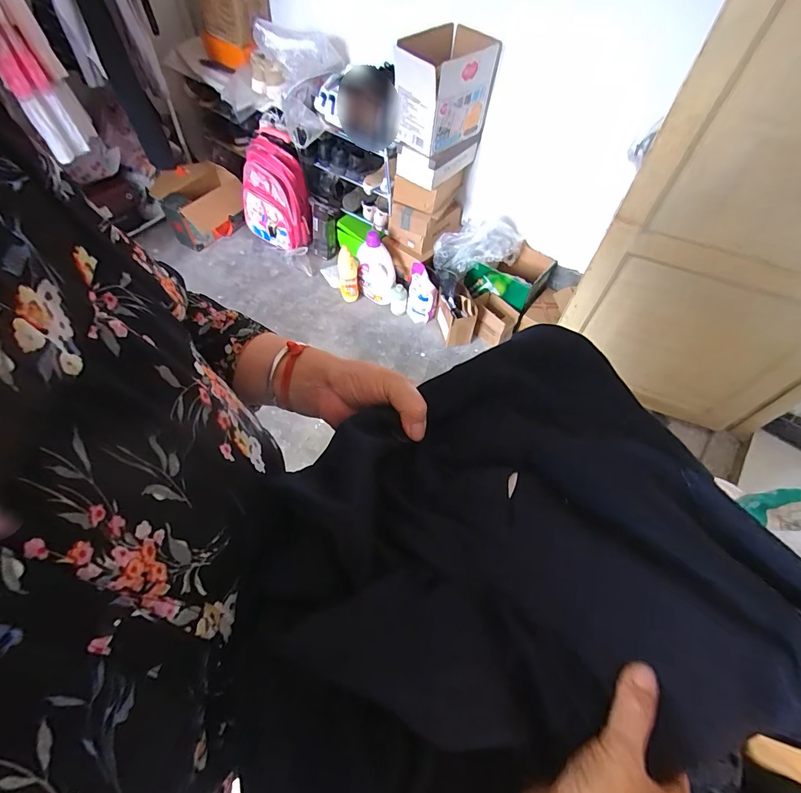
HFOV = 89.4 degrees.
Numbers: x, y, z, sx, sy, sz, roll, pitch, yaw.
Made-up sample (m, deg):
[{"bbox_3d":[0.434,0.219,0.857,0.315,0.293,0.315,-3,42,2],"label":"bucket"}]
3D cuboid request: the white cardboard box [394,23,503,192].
[{"bbox_3d":[0.158,-1.055,1.476,0.234,0.402,0.414,36,63,18],"label":"white cardboard box"}]

